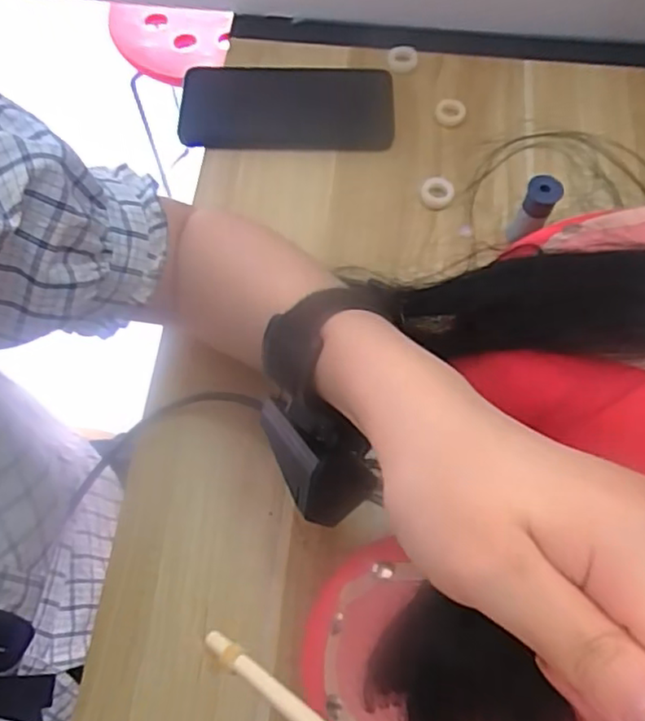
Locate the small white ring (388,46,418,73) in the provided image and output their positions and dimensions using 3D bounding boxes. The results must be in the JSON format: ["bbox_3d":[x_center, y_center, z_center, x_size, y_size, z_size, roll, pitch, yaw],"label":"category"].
[{"bbox_3d":[0.064,-0.242,0.504,0.023,0.008,0.022,0,66,1],"label":"small white ring"}]

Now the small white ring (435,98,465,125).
[{"bbox_3d":[0.098,-0.192,0.482,0.023,0.006,0.021,12,67,6],"label":"small white ring"}]

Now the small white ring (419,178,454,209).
[{"bbox_3d":[0.083,-0.120,0.451,0.023,0.008,0.021,0,66,1],"label":"small white ring"}]

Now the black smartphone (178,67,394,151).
[{"bbox_3d":[-0.027,-0.195,0.479,0.159,0.013,0.071,1,66,1],"label":"black smartphone"}]

